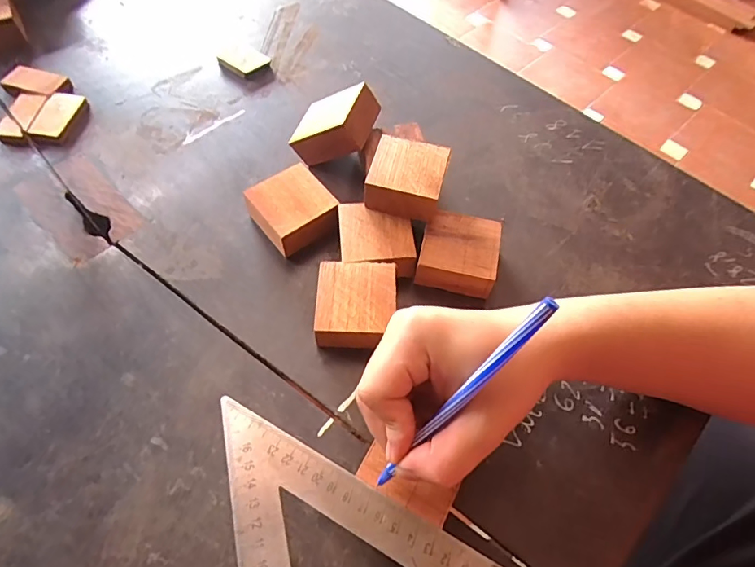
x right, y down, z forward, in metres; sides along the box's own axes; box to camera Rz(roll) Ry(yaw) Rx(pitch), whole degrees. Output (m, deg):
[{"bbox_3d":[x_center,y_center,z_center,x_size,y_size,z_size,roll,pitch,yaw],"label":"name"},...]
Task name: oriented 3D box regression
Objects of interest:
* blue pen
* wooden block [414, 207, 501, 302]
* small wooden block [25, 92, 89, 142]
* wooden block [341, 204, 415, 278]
[{"bbox_3d":[0.038,0.058,0.228,0.006,0.136,0.005,47,26,22],"label":"blue pen"},{"bbox_3d":[0.063,-0.023,0.361,0.057,0.029,0.054,14,59,5],"label":"wooden block"},{"bbox_3d":[-0.290,-0.151,0.426,0.035,0.009,0.060,7,59,1],"label":"small wooden block"},{"bbox_3d":[-0.001,-0.032,0.363,0.054,0.029,0.055,-2,59,-5],"label":"wooden block"}]

